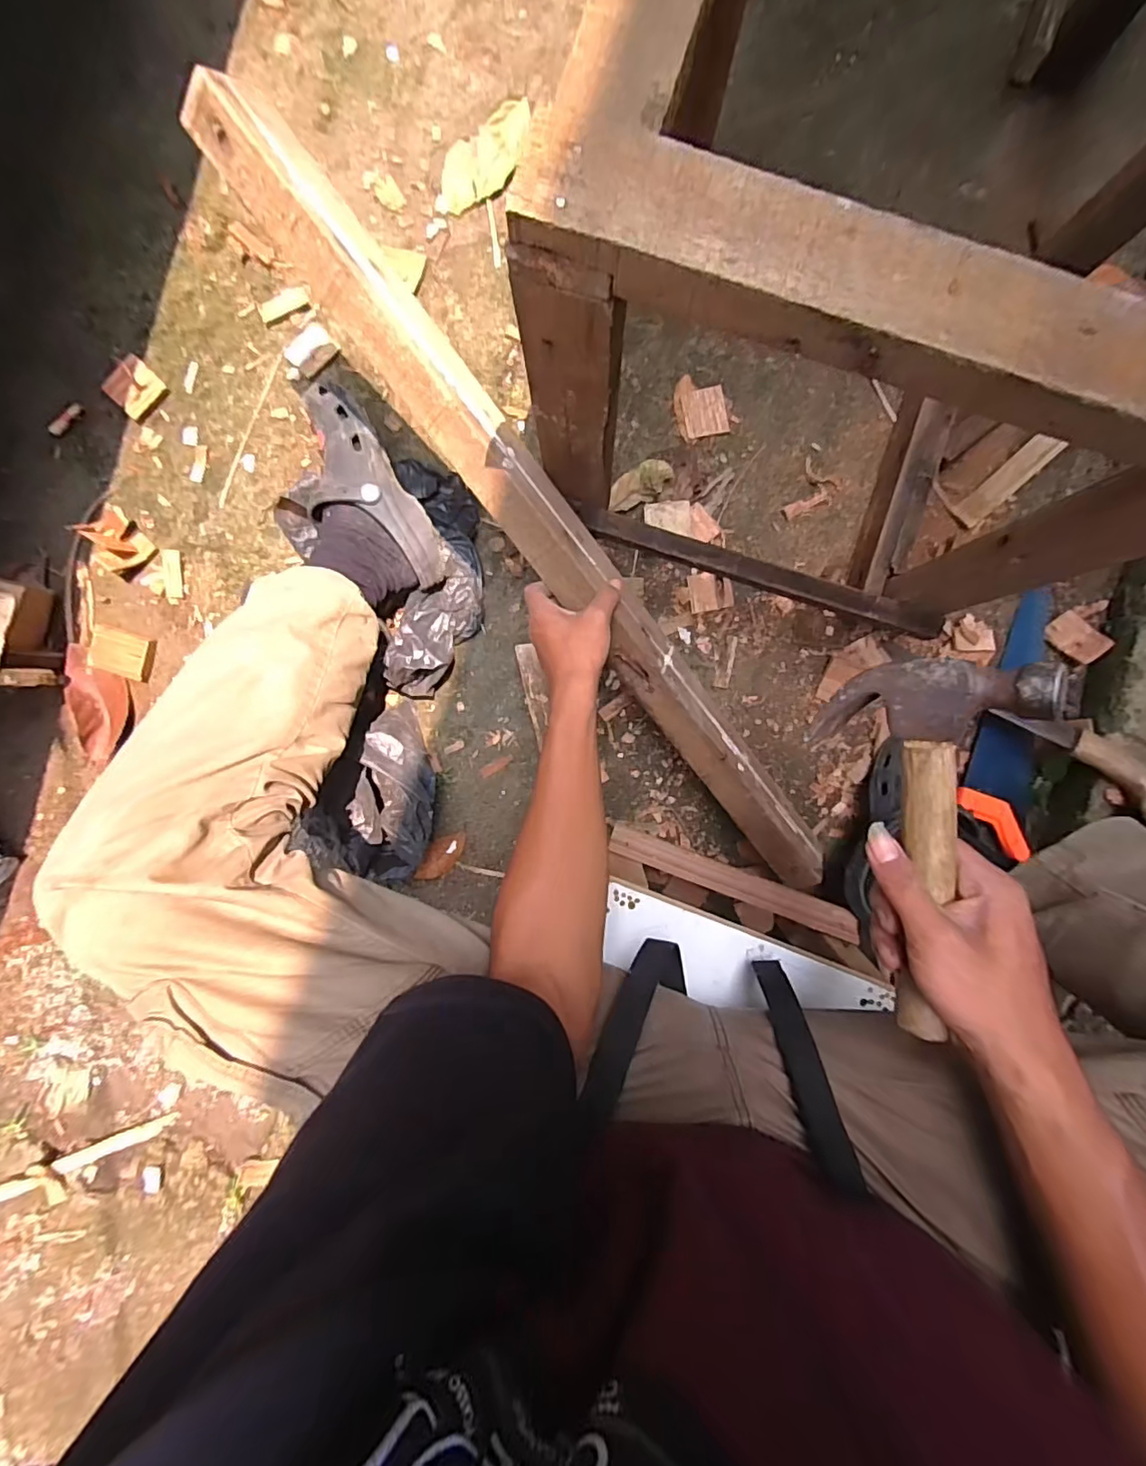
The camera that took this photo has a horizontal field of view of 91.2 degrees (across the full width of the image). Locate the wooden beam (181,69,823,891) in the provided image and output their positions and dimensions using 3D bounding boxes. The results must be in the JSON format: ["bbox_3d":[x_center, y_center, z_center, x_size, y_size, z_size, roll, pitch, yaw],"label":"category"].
[{"bbox_3d":[0.003,-0.162,0.549,0.069,0.040,0.865,-40,106,2],"label":"wooden beam"}]

